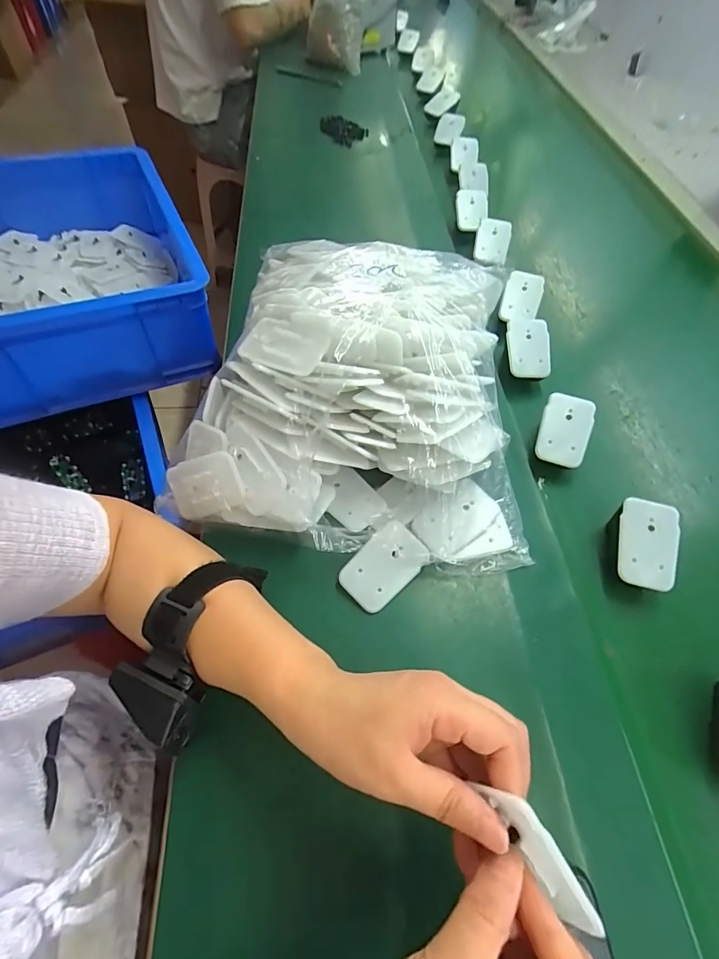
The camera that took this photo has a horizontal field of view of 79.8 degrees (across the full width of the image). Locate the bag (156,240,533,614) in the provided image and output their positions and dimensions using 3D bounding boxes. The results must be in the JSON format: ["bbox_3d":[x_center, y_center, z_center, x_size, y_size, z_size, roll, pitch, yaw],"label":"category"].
[{"bbox_3d":[0.019,-0.075,0.372,0.287,0.114,0.307,17,59,7],"label":"bag"}]

